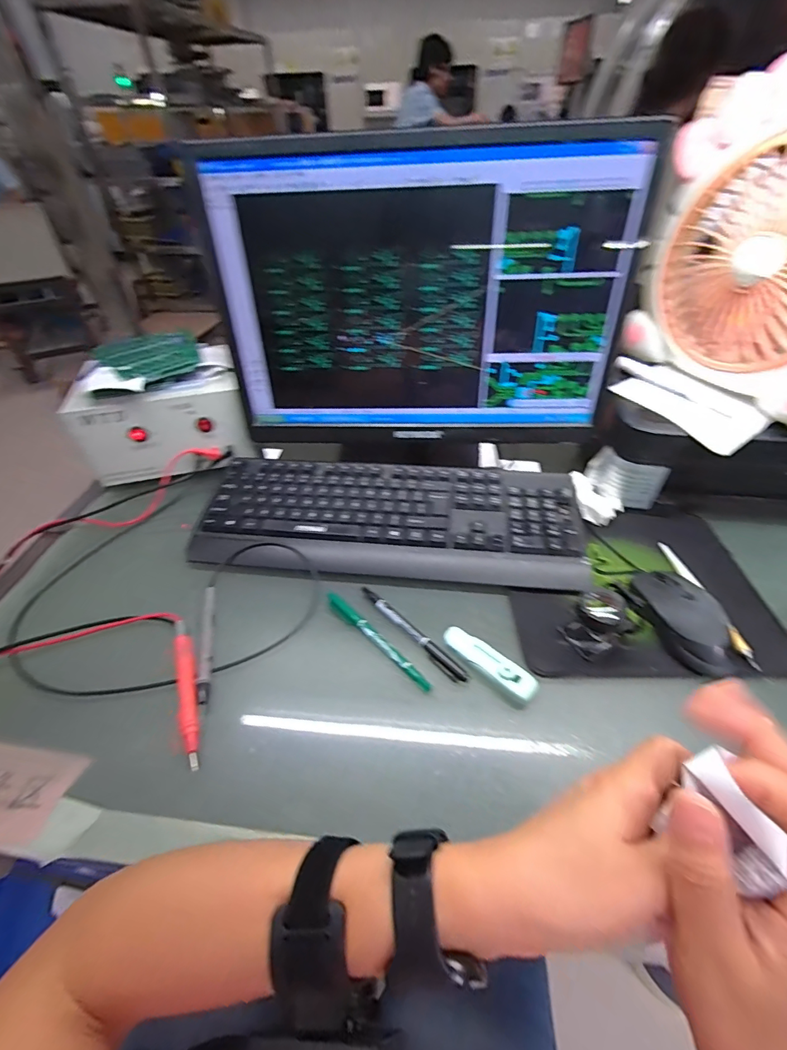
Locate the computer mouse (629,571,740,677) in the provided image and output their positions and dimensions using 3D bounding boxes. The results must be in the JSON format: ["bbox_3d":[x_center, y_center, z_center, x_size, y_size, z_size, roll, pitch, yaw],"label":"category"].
[{"bbox_3d":[0.272,0.084,0.402,0.065,0.033,0.108,-11,45,-10],"label":"computer mouse"}]

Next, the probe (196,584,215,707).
[{"bbox_3d":[-0.179,0.109,0.414,0.011,0.009,0.130,-12,45,-10],"label":"probe"}]

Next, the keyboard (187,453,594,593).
[{"bbox_3d":[-0.006,-0.009,0.509,0.433,0.037,0.154,3,44,6],"label":"keyboard"}]

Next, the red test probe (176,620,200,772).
[{"bbox_3d":[-0.179,0.140,0.377,0.014,0.014,0.141,-16,46,-14],"label":"red test probe"}]

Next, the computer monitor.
[{"bbox_3d":[0.031,-0.216,0.512,0.427,0.360,0.095,2,44,5],"label":"computer monitor"}]

